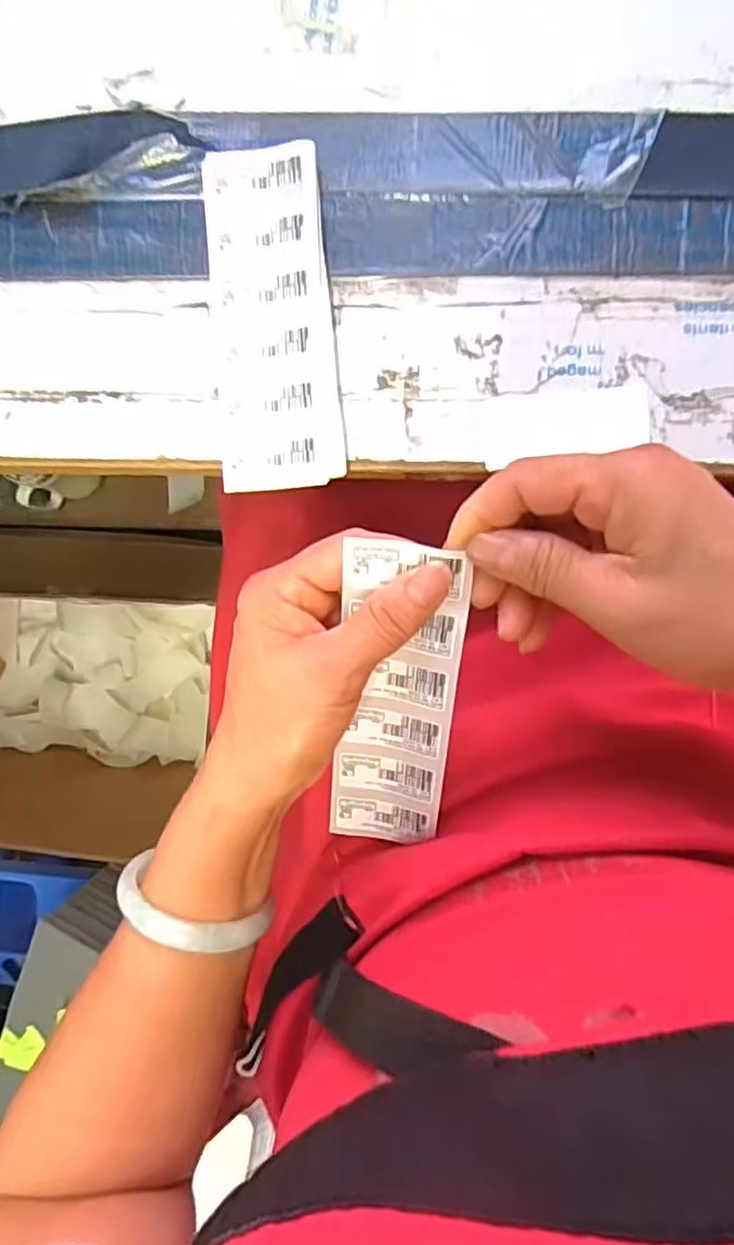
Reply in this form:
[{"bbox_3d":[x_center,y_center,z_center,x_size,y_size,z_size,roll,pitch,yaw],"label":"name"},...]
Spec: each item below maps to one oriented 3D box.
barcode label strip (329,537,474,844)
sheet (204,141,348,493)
[{"bbox_3d":[0.012,0.037,0.290,0.050,0.007,0.148,8,117,5],"label":"barcode label strip"},{"bbox_3d":[-0.045,-0.143,0.318,0.058,0.006,0.155,-4,94,8],"label":"sheet"}]

